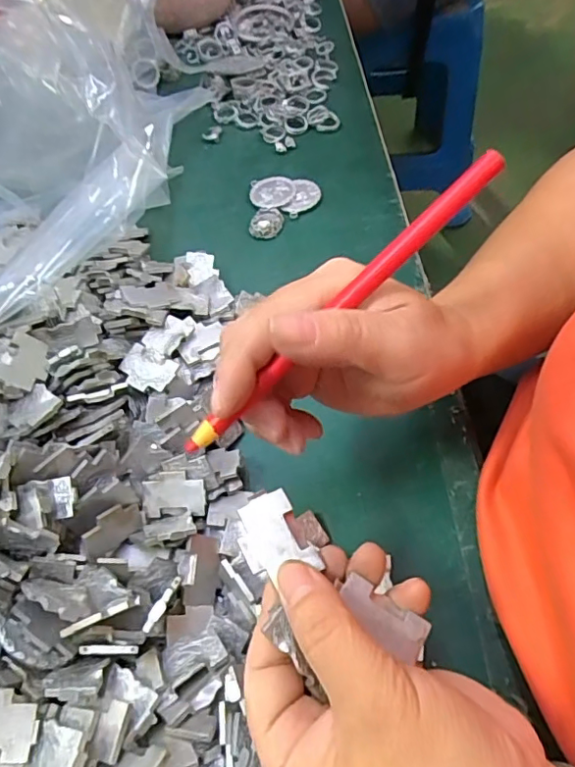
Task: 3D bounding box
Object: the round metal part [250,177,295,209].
[{"bbox_3d":[-0.011,-0.152,0.436,0.035,0.004,0.034,-1,59,2],"label":"round metal part"}]

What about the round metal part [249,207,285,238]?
[{"bbox_3d":[-0.016,-0.124,0.421,0.024,0.005,0.027,8,59,7],"label":"round metal part"}]

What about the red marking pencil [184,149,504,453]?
[{"bbox_3d":[0.021,-0.030,0.209,0.160,0.006,0.009,-44,65,0],"label":"red marking pencil"}]

